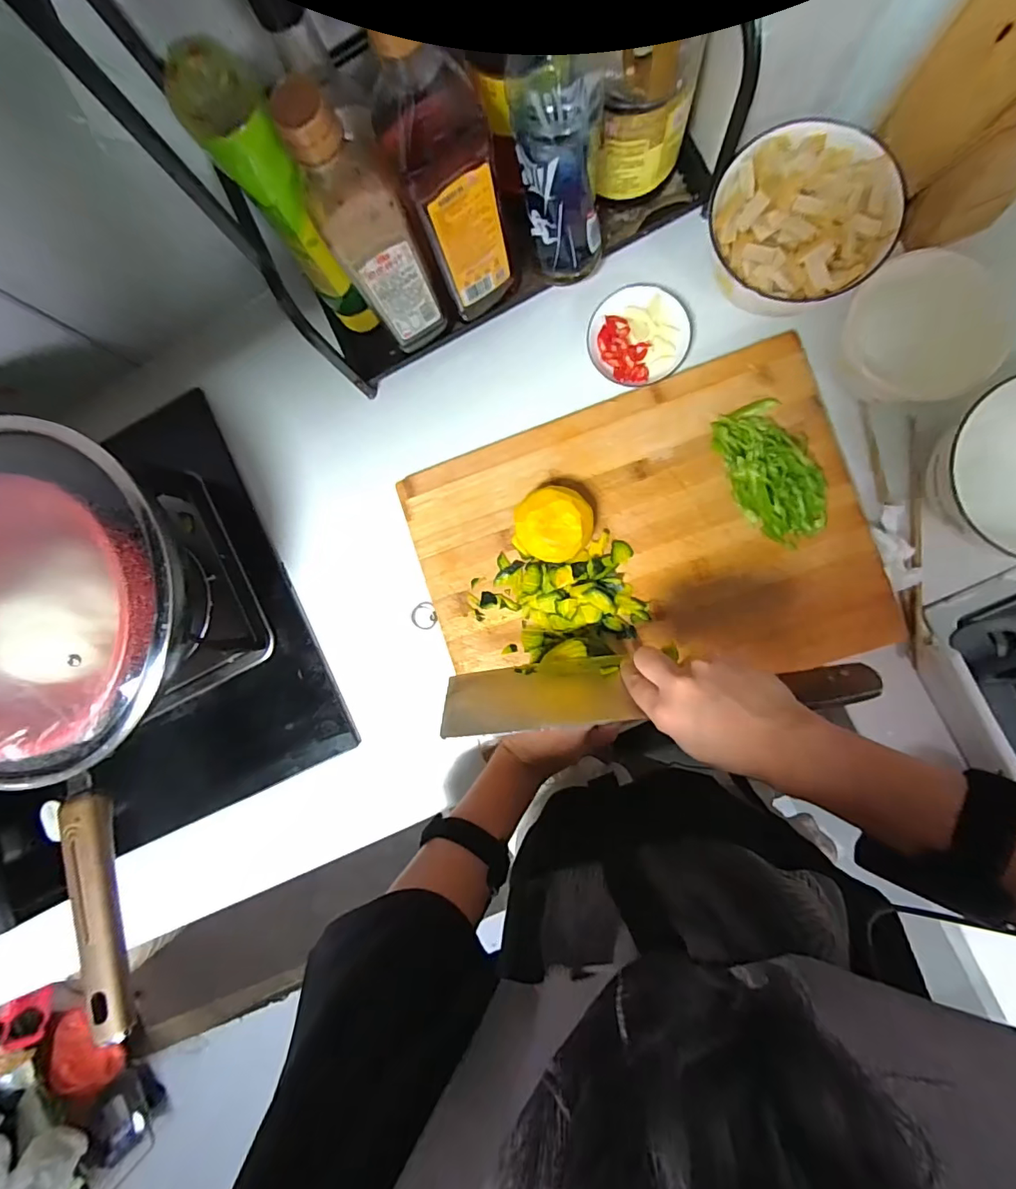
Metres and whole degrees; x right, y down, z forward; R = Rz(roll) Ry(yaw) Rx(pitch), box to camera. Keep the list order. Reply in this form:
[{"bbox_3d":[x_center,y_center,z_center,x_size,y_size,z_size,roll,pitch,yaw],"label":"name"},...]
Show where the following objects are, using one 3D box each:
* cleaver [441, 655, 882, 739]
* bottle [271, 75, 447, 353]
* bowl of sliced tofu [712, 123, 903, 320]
[{"bbox_3d":[0.107,0.076,0.389,0.314,0.093,0.023,-5,109,9],"label":"cleaver"},{"bbox_3d":[-0.108,-0.283,0.392,0.056,0.233,0.057,-28,86,6],"label":"bottle"},{"bbox_3d":[0.252,-0.324,0.433,0.144,0.085,0.138,0,89,8],"label":"bowl of sliced tofu"}]

